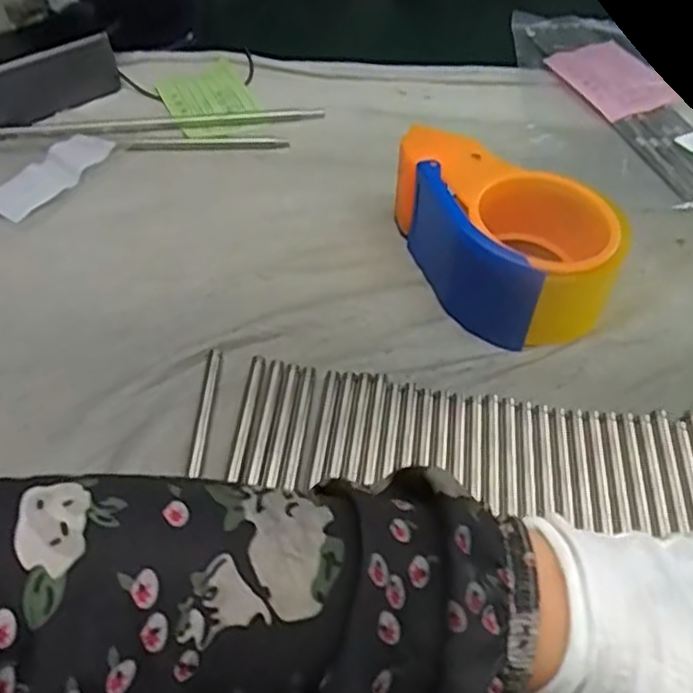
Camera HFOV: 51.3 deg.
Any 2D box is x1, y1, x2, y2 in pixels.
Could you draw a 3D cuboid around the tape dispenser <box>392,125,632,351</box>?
[{"bbox_3d":[0.090,-0.066,0.398,0.092,0.058,0.132,-15,49,-11],"label":"tape dispenser"}]

